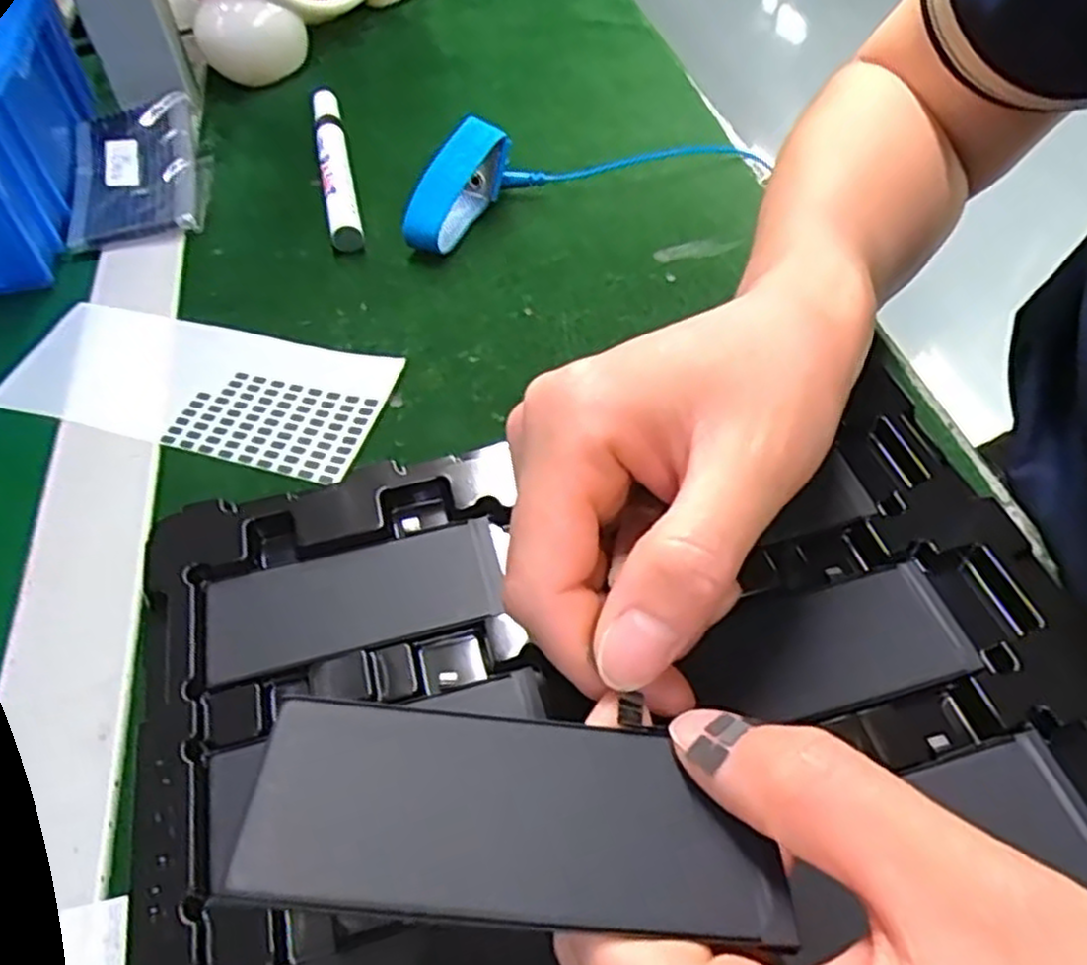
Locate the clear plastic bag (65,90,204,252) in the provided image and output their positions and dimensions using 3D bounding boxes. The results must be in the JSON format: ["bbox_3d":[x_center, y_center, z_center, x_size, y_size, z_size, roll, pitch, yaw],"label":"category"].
[{"bbox_3d":[-0.213,-0.161,0.398,0.067,0.024,0.103,-12,52,-9],"label":"clear plastic bag"}]

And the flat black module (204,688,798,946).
[{"bbox_3d":[-0.005,0.058,0.138,0.091,0.004,0.039,7,37,-4],"label":"flat black module"}]

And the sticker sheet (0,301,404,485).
[{"bbox_3d":[-0.142,-0.041,0.315,0.156,0.005,0.063,14,53,12],"label":"sticker sheet"}]

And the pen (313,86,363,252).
[{"bbox_3d":[-0.110,-0.168,0.406,0.016,0.016,0.136,-11,52,-8],"label":"pen"}]

